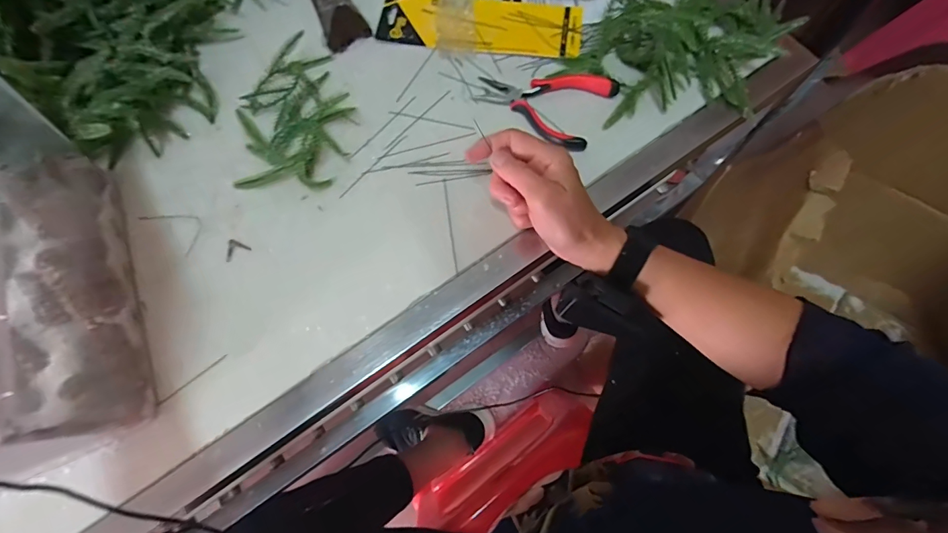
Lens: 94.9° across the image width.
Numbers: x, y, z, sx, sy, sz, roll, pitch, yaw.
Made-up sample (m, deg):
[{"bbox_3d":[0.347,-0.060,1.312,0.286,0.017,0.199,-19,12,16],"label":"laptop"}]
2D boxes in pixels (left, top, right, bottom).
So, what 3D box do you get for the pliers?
[{"bbox_3d":[0.070,-0.174,0.439,0.125,0.016,0.082,28,75,10],"label":"pliers"}]

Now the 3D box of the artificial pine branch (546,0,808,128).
[{"bbox_3d":[0.214,-0.223,0.419,0.224,0.079,0.163,-35,75,-9],"label":"artificial pine branch"}]

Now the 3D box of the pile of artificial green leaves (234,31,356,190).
[{"bbox_3d":[-0.181,-0.156,0.428,0.110,0.041,0.158,3,72,2],"label":"pile of artificial green leaves"}]

